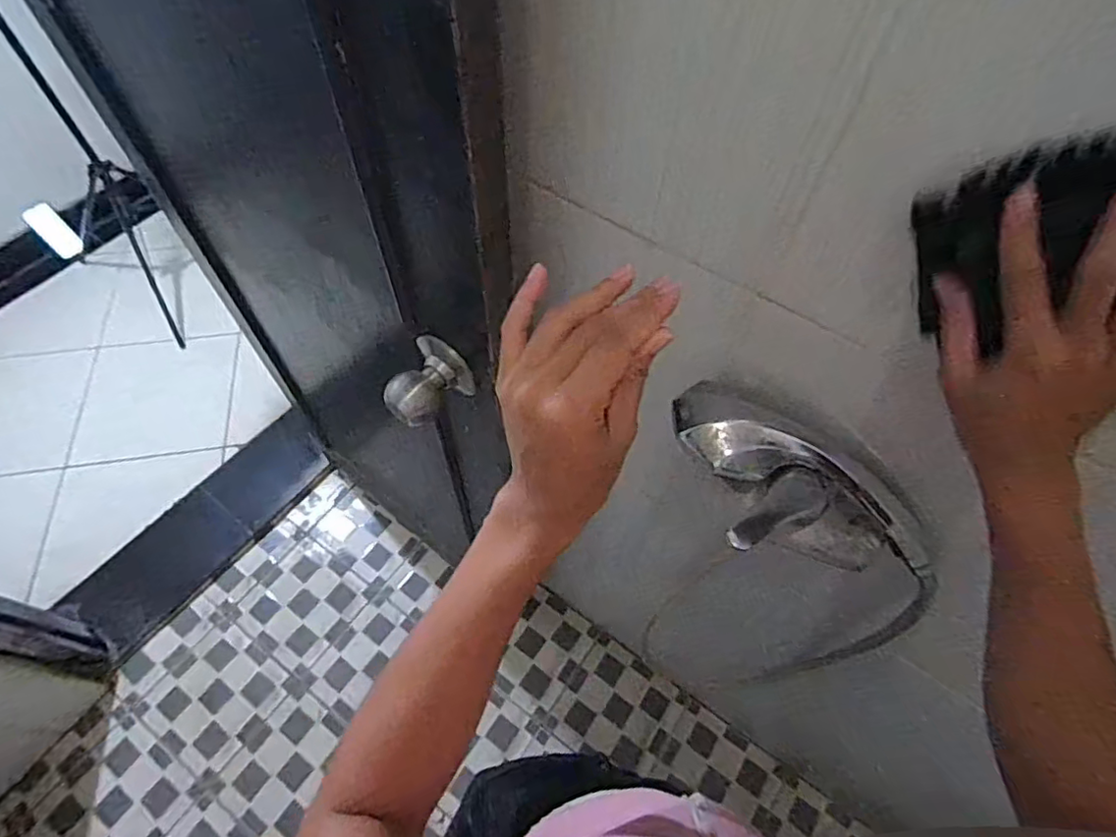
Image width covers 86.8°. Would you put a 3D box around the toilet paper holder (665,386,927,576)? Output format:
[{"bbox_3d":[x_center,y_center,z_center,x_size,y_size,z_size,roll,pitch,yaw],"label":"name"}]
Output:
[{"bbox_3d":[0.193,0.062,0.489,0.226,0.090,0.088,38,62,-6],"label":"toilet paper holder"}]

